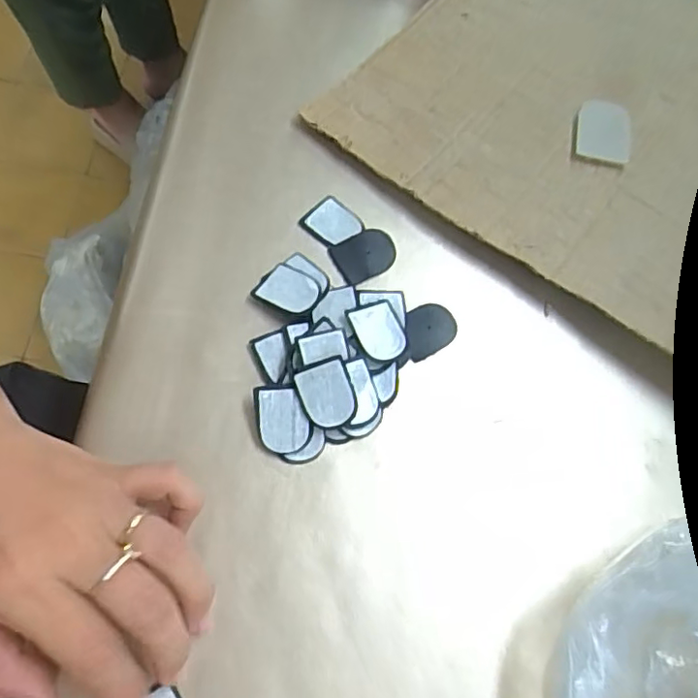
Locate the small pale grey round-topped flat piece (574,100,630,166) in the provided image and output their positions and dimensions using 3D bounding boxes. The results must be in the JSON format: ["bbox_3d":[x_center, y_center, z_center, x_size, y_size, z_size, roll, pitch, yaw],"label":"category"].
[{"bbox_3d":[0.161,-0.139,0.371,0.033,0.004,0.046,9,66,3],"label":"small pale grey round-topped flat piece"}]

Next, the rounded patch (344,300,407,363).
[{"bbox_3d":[0.016,-0.009,0.305,0.026,0.007,0.033,-23,69,-11],"label":"rounded patch"}]

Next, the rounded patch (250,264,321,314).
[{"bbox_3d":[-0.031,-0.032,0.314,0.033,0.004,0.026,26,65,17],"label":"rounded patch"}]

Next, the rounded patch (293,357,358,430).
[{"bbox_3d":[-0.010,0.023,0.287,0.026,0.004,0.032,-21,86,-1],"label":"rounded patch"}]

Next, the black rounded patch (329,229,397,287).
[{"bbox_3d":[0.010,-0.053,0.332,0.035,0.006,0.027,-28,70,-13],"label":"black rounded patch"}]

